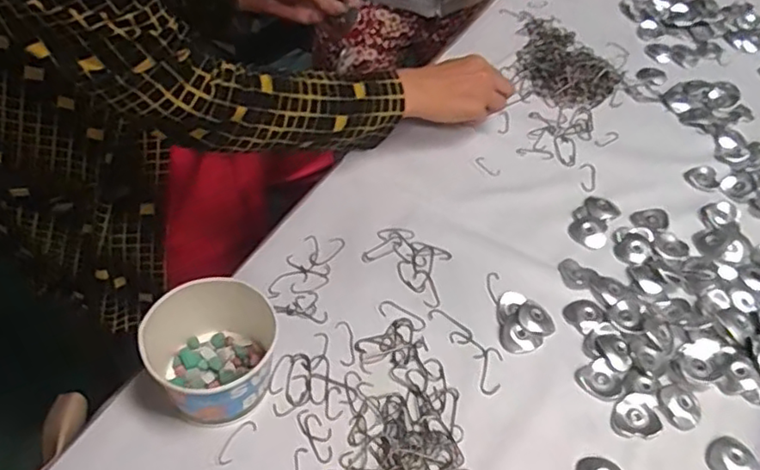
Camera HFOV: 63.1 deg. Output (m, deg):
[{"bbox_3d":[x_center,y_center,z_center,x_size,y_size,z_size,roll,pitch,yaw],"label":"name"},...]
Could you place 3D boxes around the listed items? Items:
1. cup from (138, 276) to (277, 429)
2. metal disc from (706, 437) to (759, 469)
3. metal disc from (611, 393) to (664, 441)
[{"bbox_3d":[-0.126,0.089,0.471,0.092,0.076,0.093,3,49,-3],"label":"cup"},{"bbox_3d":[0.276,0.175,0.482,0.038,0.004,0.034,21,50,13],"label":"metal disc"},{"bbox_3d":[0.205,0.144,0.496,0.037,0.007,0.035,3,49,-3],"label":"metal disc"}]

